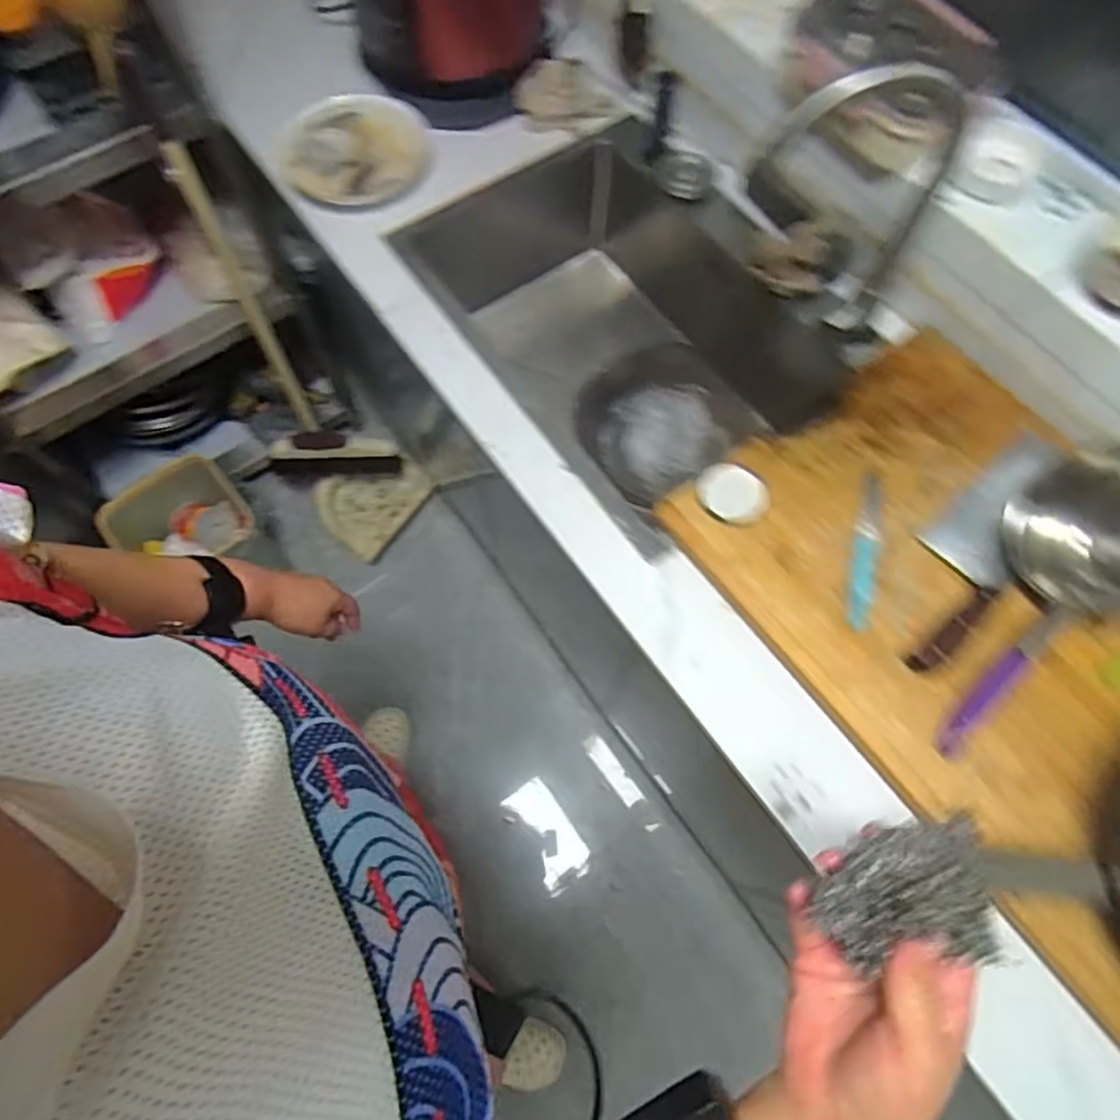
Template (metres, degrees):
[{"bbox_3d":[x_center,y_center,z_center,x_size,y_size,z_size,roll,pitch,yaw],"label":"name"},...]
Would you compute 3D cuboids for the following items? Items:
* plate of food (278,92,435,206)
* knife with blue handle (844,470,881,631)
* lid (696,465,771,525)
[{"bbox_3d":[-0.283,-0.571,0.954,0.197,0.045,0.196,0,71,-1],"label":"plate of food"},{"bbox_3d":[0.317,-0.013,0.707,0.025,0.007,0.179,16,71,4],"label":"knife with blue handle"},{"bbox_3d":[0.184,-0.070,0.727,0.075,0.013,0.064,22,72,6],"label":"lid"}]

